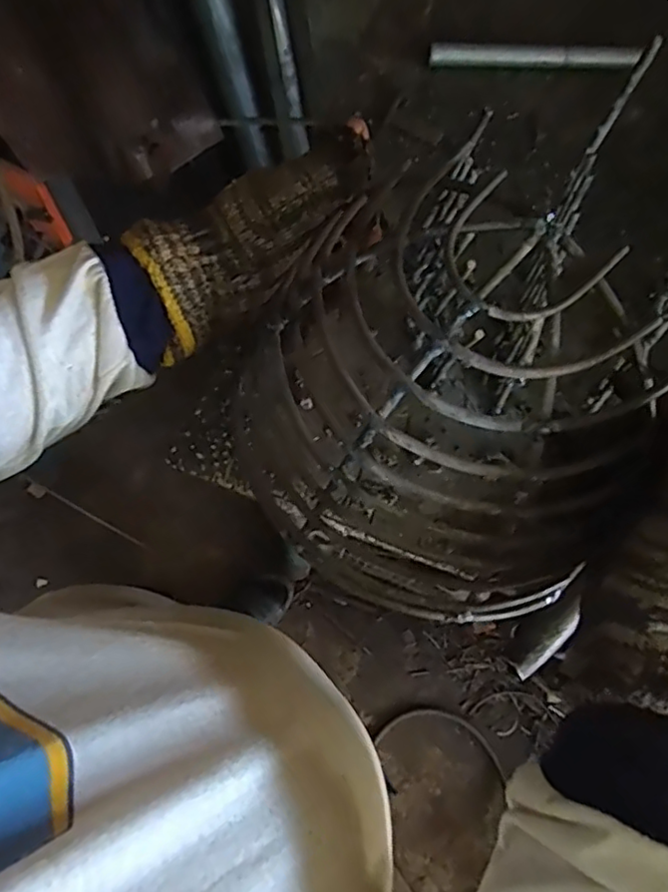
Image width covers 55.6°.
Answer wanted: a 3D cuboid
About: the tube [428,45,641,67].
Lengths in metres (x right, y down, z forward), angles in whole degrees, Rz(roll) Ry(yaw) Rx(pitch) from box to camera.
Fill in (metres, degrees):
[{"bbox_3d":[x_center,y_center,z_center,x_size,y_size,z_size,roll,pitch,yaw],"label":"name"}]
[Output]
[{"bbox_3d":[0.177,-0.341,0.555,0.189,0.014,0.019,-3,73,-2],"label":"tube"}]

